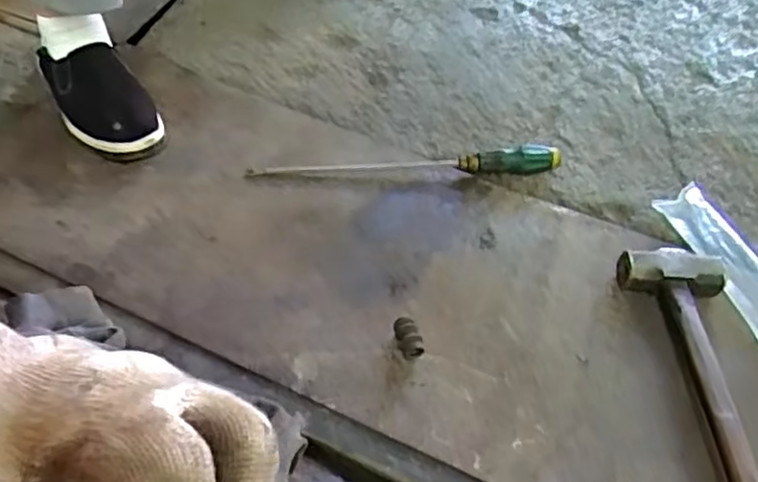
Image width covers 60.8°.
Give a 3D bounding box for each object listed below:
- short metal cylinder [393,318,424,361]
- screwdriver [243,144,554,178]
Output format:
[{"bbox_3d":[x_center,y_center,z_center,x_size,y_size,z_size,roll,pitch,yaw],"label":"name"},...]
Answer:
[{"bbox_3d":[0.028,0.094,0.628,0.022,0.022,0.036,-14,50,-14],"label":"short metal cylinder"},{"bbox_3d":[0.035,-0.099,0.789,0.378,0.035,0.028,-1,48,-3],"label":"screwdriver"}]

